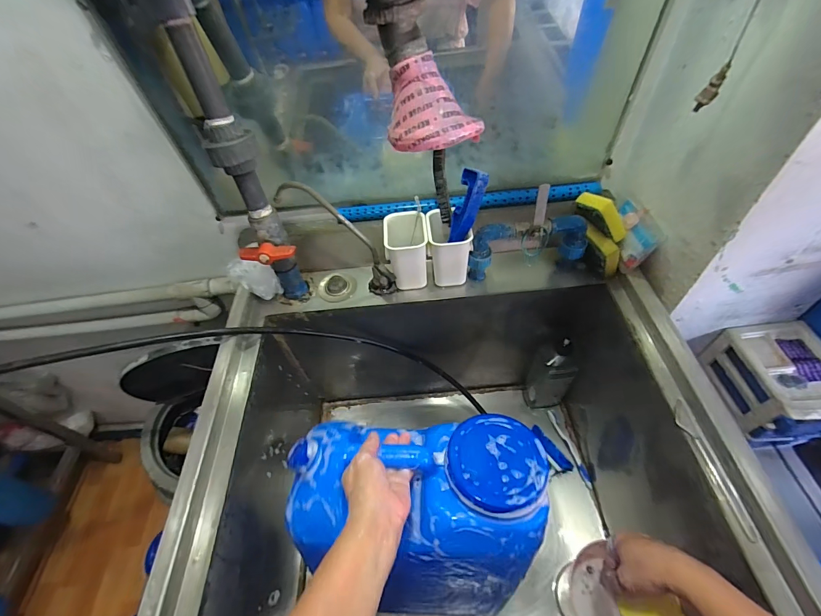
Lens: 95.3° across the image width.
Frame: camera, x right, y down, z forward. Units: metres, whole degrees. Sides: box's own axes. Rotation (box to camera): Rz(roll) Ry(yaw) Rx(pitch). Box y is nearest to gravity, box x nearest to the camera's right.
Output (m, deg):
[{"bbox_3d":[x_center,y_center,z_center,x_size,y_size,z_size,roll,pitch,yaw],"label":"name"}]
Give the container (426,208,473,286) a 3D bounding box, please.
[{"bbox_3d":[0.067,-0.104,0.663,0.071,0.110,0.085,-5,52,2],"label":"container"}]

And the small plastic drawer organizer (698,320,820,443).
[{"bbox_3d":[0.632,0.129,0.645,0.146,0.118,0.187,-11,52,-3],"label":"small plastic drawer organizer"}]

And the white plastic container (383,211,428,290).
[{"bbox_3d":[-0.006,-0.100,0.654,0.071,0.102,0.092,-5,52,2],"label":"white plastic container"}]

